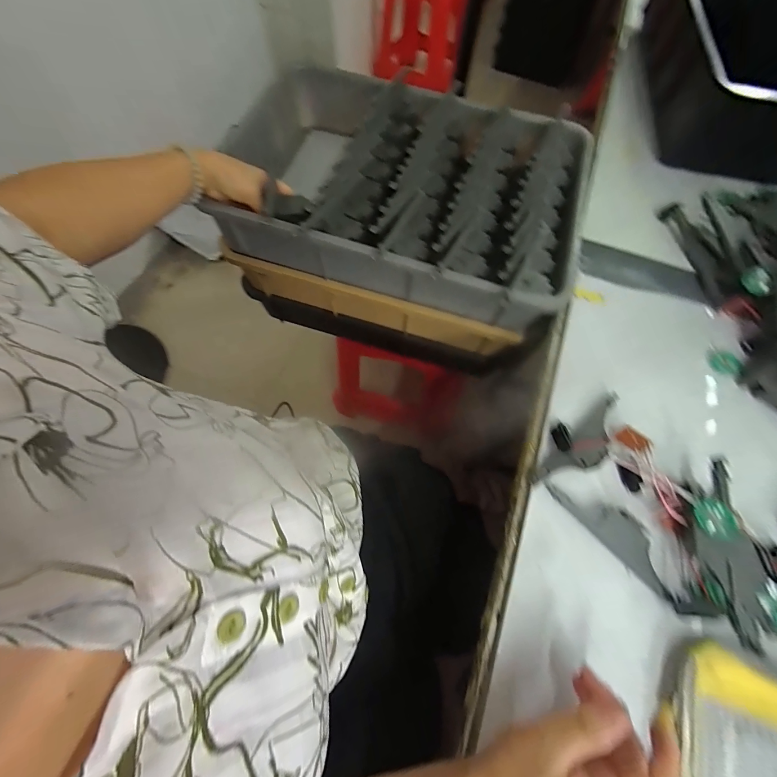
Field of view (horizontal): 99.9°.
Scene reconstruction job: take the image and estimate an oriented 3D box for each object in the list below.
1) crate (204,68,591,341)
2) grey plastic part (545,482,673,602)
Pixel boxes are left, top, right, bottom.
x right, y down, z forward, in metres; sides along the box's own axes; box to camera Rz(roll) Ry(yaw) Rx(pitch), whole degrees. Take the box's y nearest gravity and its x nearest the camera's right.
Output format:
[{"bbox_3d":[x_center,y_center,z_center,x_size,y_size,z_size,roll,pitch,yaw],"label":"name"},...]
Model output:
[{"bbox_3d":[0.047,-0.296,0.498,0.452,0.108,0.343,17,70,5],"label":"crate"},{"bbox_3d":[0.212,0.130,0.308,0.036,0.015,0.124,-42,75,-15],"label":"grey plastic part"}]

